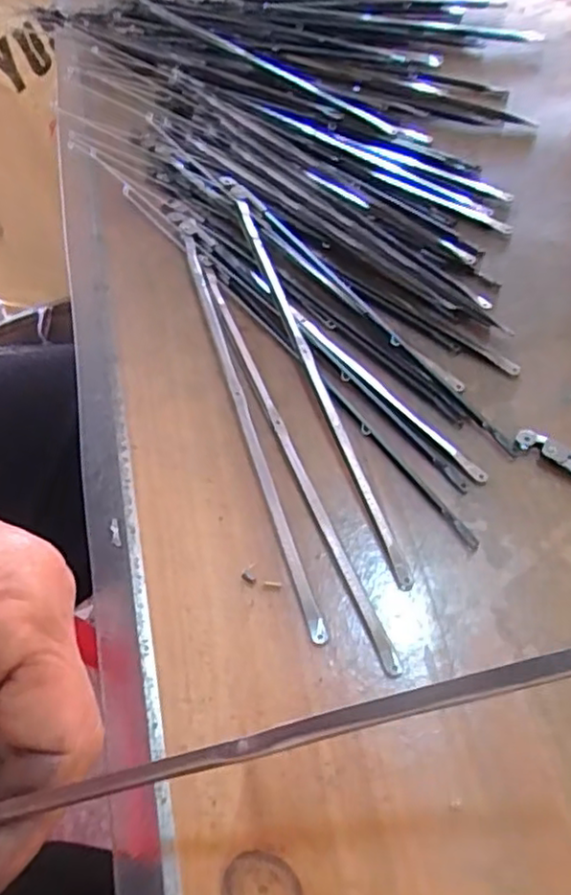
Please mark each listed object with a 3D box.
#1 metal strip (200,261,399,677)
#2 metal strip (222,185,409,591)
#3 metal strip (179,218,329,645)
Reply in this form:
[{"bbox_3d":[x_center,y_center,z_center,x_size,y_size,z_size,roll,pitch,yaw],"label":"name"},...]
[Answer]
[{"bbox_3d":[-0.001,-0.005,0.231,0.006,0.006,0.174,-21,60,-8],"label":"metal strip"},{"bbox_3d":[0.008,-0.039,0.245,0.008,0.010,0.193,-18,60,-6],"label":"metal strip"},{"bbox_3d":[-0.017,-0.019,0.239,0.006,0.010,0.184,-16,60,-5],"label":"metal strip"}]

